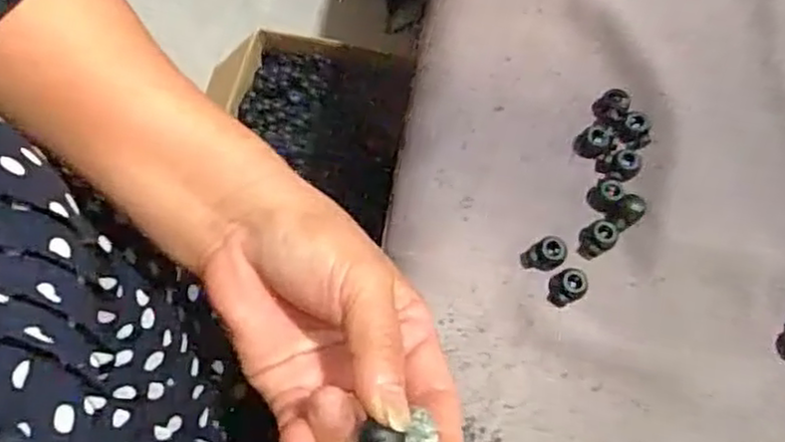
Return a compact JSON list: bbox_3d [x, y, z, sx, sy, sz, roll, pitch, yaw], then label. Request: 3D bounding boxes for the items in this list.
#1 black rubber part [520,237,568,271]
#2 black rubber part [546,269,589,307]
[{"bbox_3d":[0.077,0.017,0.360,0.024,0.008,0.015,-24,71,-9],"label":"black rubber part"},{"bbox_3d":[0.087,0.032,0.353,0.021,0.009,0.015,-32,73,-12],"label":"black rubber part"}]

